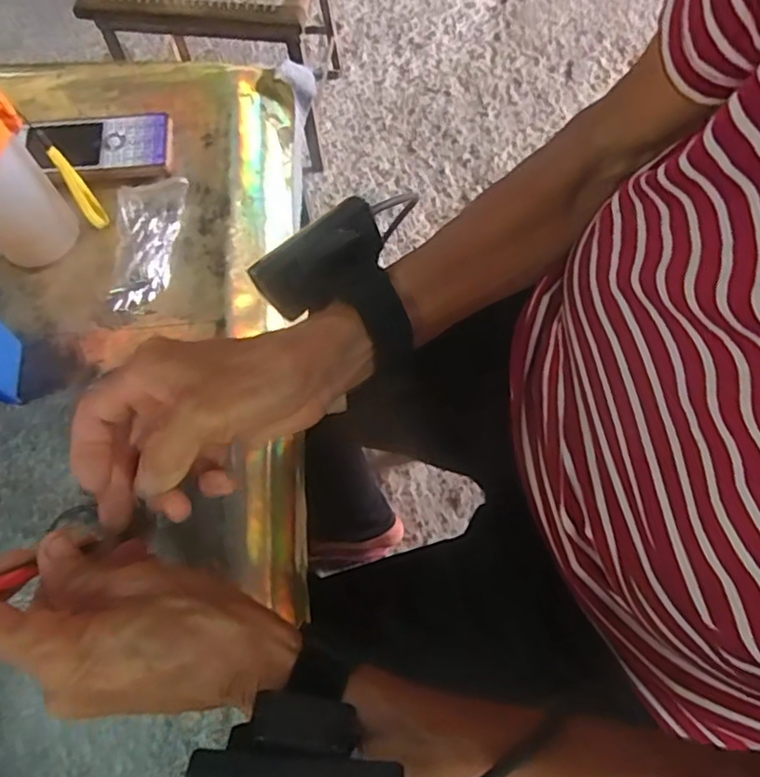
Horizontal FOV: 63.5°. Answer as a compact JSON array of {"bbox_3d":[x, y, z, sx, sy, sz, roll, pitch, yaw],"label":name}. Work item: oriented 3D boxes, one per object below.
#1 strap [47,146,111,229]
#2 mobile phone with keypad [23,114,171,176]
[{"bbox_3d":[-0.214,-0.140,0.439,0.014,0.080,0.010,-38,72,-14],"label":"strap"},{"bbox_3d":[-0.221,-0.190,0.489,0.110,0.019,0.050,-6,68,-2],"label":"mobile phone with keypad"}]

